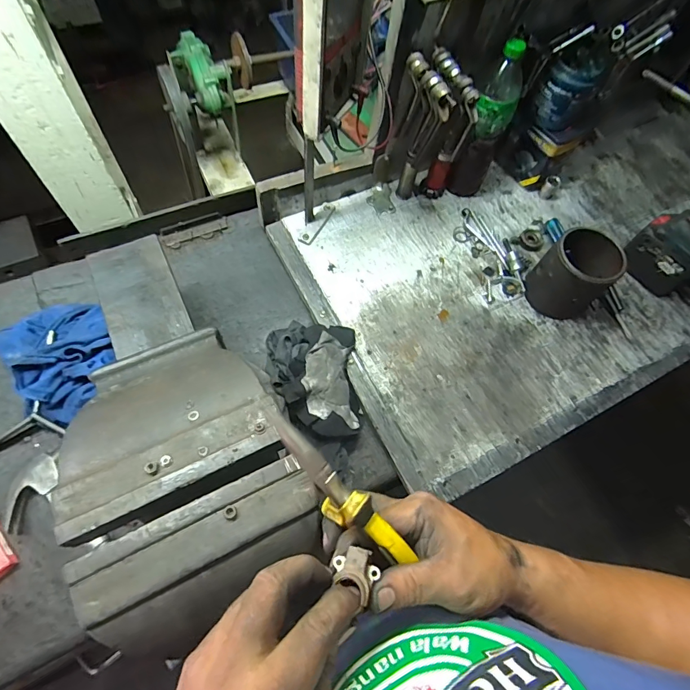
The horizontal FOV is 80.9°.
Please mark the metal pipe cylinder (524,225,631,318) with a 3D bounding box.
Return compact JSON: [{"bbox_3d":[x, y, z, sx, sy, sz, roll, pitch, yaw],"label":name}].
[{"bbox_3d":[0.405,-0.125,0.708,0.126,0.123,0.112,-33,72,-19],"label":"metal pipe cylinder"}]

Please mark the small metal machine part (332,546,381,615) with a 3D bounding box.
[{"bbox_3d":[0.008,0.155,0.278,0.032,0.017,0.029,36,68,13],"label":"small metal machine part"}]

